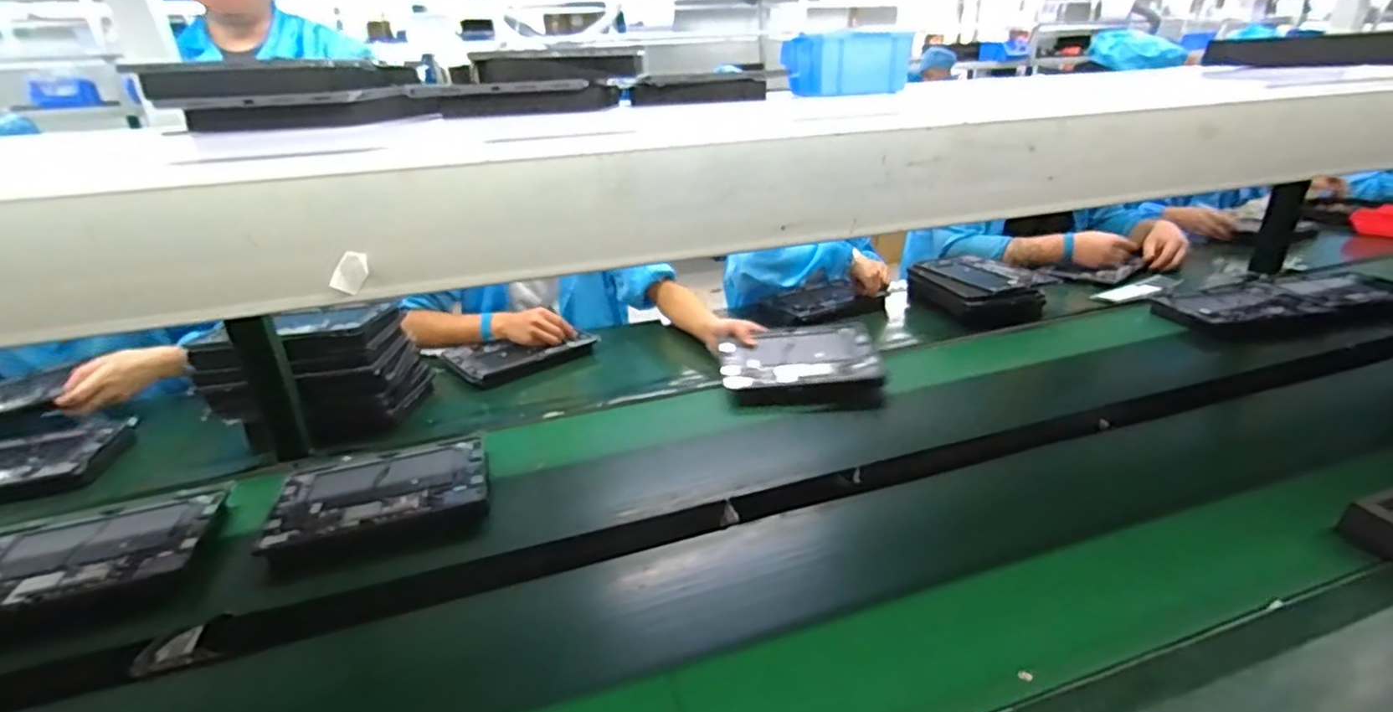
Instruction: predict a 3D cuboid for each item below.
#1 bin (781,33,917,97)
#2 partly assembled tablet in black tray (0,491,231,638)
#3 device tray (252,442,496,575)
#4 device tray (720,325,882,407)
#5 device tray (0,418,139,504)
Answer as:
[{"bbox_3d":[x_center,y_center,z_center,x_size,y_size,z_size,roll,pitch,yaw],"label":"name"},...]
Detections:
[{"bbox_3d":[0.180,-0.346,0.747,0.136,0.062,0.086,-6,25,-6],"label":"bin"},{"bbox_3d":[-0.709,0.234,0.722,0.254,0.023,0.189,-9,27,-12],"label":"partly assembled tablet in black tray"},{"bbox_3d":[-0.406,0.177,0.825,0.254,0.029,0.180,-8,27,-10],"label":"device tray"},{"bbox_3d":[0.181,0.017,1.098,0.258,0.071,0.183,-1,26,5],"label":"device tray"},{"bbox_3d":[-1.011,0.160,0.920,0.275,0.034,0.187,-12,28,-18],"label":"device tray"}]

